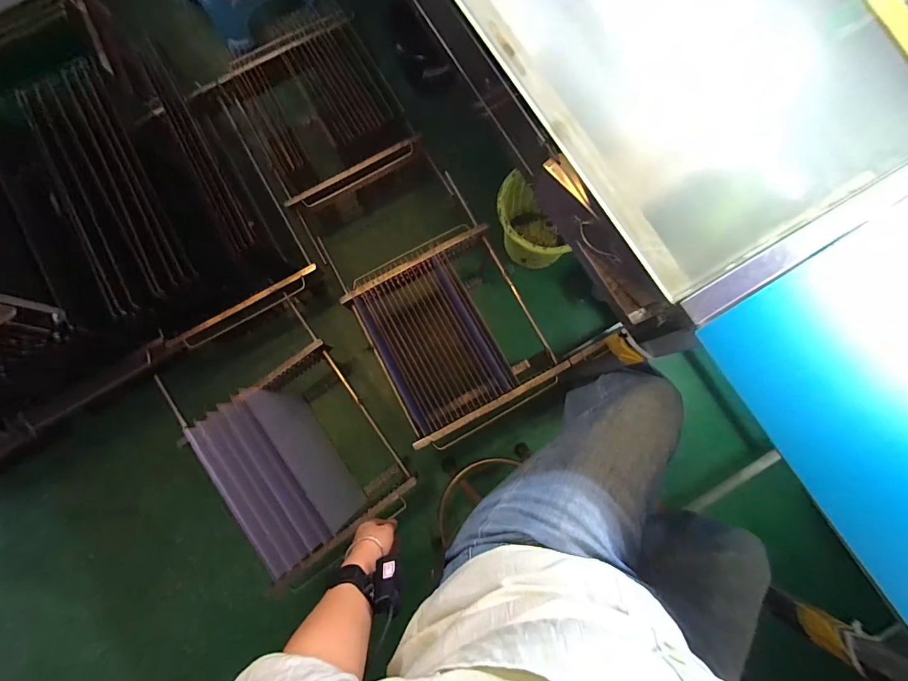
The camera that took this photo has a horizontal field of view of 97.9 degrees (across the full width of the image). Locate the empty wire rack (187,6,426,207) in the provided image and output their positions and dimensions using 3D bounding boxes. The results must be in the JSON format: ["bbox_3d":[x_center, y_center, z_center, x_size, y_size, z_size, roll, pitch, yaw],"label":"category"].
[{"bbox_3d":[-0.396,-0.665,1.125,0.463,0.125,0.467,-31,81,-5],"label":"empty wire rack"}]

